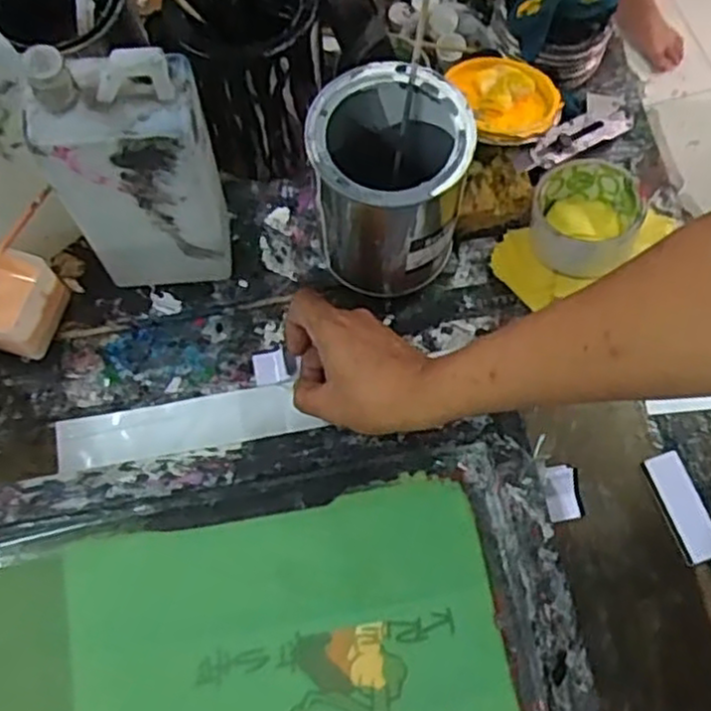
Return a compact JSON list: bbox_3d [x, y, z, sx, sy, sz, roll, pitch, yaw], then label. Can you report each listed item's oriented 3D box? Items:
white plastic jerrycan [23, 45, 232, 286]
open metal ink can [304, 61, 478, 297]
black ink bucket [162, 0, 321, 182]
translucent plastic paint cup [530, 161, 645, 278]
[{"bbox_3d":[-0.141,-0.119,0.502,0.101,0.223,0.061,-4,70,0],"label":"white plastic jerrycan"},{"bbox_3d":[0.024,-0.124,0.541,0.105,0.139,0.106,0,71,1],"label":"open metal ink can"},{"bbox_3d":[-0.073,-0.227,0.573,0.093,0.140,0.112,4,71,3],"label":"black ink bucket"},{"bbox_3d":[0.184,-0.111,0.594,0.080,0.048,0.085,0,71,1],"label":"translucent plastic paint cup"}]

